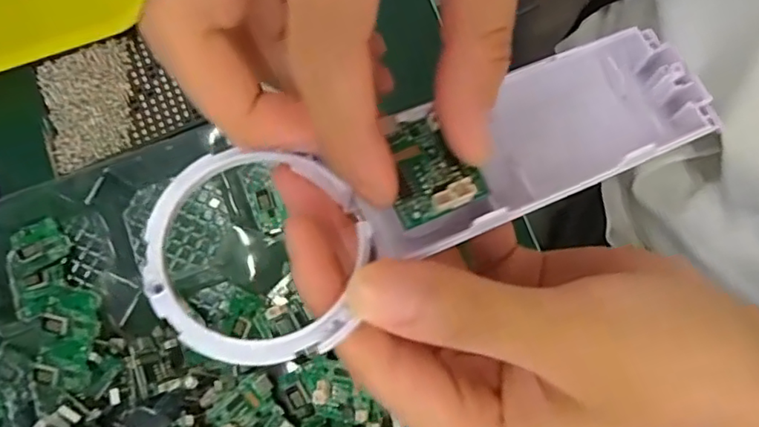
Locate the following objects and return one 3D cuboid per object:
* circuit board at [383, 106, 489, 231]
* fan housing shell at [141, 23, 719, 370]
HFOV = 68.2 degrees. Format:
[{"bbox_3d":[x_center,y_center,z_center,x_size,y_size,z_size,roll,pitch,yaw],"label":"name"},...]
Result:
[{"bbox_3d":[0.013,-0.013,0.157,0.024,0.007,0.030,-21,76,-6],"label":"circuit board"},{"bbox_3d":[0.020,-0.011,0.166,0.171,0.024,0.057,-24,77,-15],"label":"fan housing shell"}]

